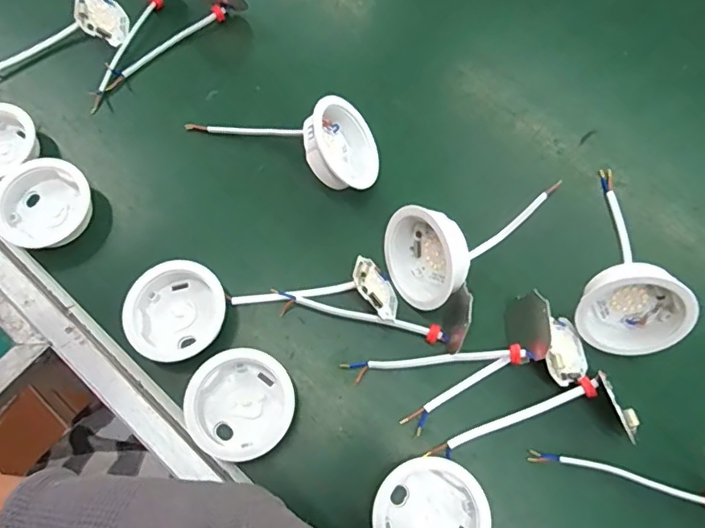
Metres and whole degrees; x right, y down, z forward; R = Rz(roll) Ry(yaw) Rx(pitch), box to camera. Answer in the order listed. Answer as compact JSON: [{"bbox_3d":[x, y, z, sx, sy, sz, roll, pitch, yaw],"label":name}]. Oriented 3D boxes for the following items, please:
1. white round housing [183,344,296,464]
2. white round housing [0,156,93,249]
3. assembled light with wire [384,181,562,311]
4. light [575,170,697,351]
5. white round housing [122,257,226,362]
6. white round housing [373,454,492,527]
[{"bbox_3d":[-0.076,0.098,0.376,0.071,0.023,0.073,0,71,0],"label":"white round housing"},{"bbox_3d":[-0.241,-0.044,0.426,0.071,0.023,0.064,-36,74,-11],"label":"white round housing"},{"bbox_3d":[0.083,-0.037,0.400,0.070,0.057,0.152,42,76,13],"label":"assembled light with wire"},{"bbox_3d":[0.208,-0.011,0.386,0.072,0.066,0.147,18,72,7],"label":"light"},{"bbox_3d":[-0.127,0.035,0.397,0.071,0.023,0.069,0,71,0],"label":"white round housing"},{"bbox_3d":[0.050,0.163,0.349,0.072,0.023,0.069,0,71,0],"label":"white round housing"}]

